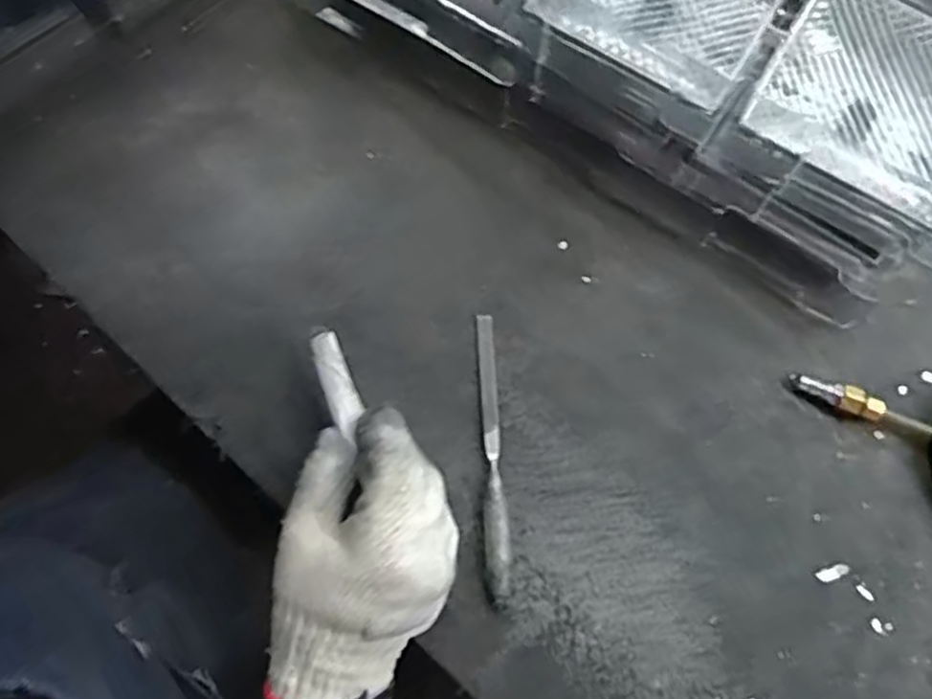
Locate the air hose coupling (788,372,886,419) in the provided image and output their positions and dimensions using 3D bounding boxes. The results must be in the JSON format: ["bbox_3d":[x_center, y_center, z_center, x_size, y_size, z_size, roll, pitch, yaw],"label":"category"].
[{"bbox_3d":[0.238,0.031,0.474,0.055,0.017,0.017,17,76,3],"label":"air hose coupling"}]

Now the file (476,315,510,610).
[{"bbox_3d":[0.016,0.064,0.456,0.013,0.018,0.178,-2,76,-2],"label":"file"}]

